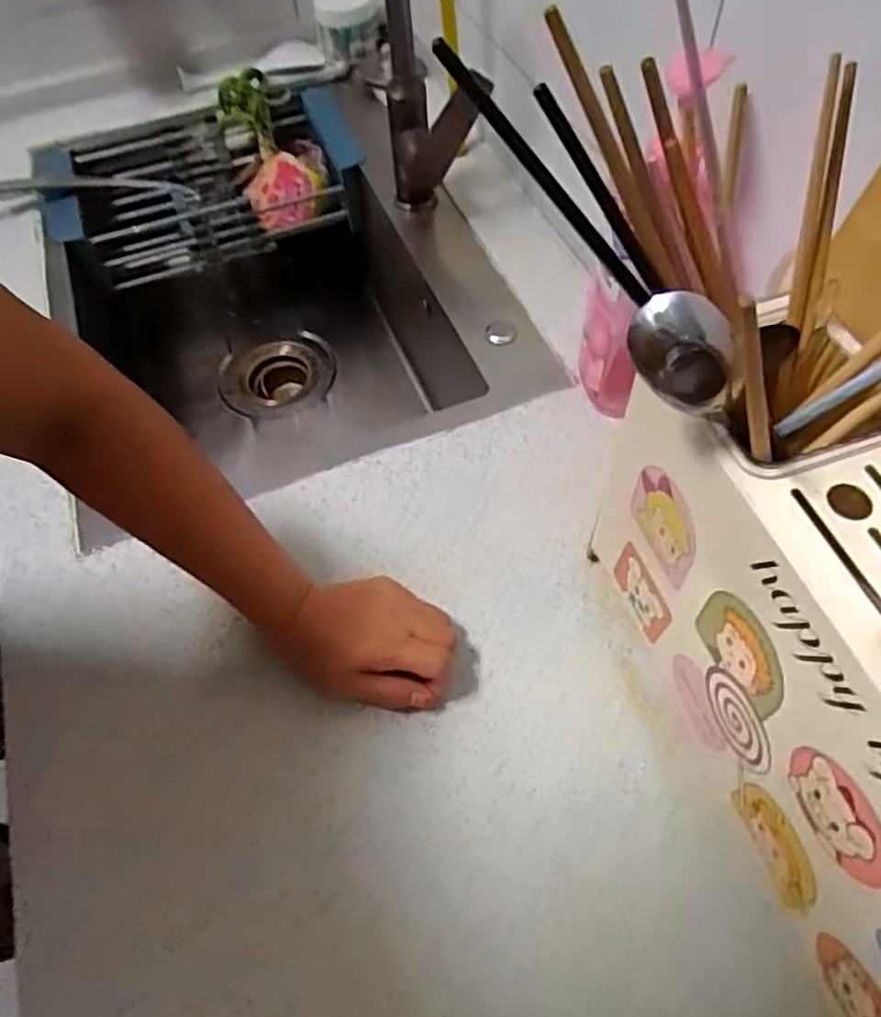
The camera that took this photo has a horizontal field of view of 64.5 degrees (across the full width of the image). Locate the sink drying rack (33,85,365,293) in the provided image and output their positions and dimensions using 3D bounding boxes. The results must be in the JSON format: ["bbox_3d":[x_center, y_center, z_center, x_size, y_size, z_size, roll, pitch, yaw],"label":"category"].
[{"bbox_3d":[-0.299,-0.413,0.899,0.394,0.089,0.220,-14,58,-5],"label":"sink drying rack"}]

